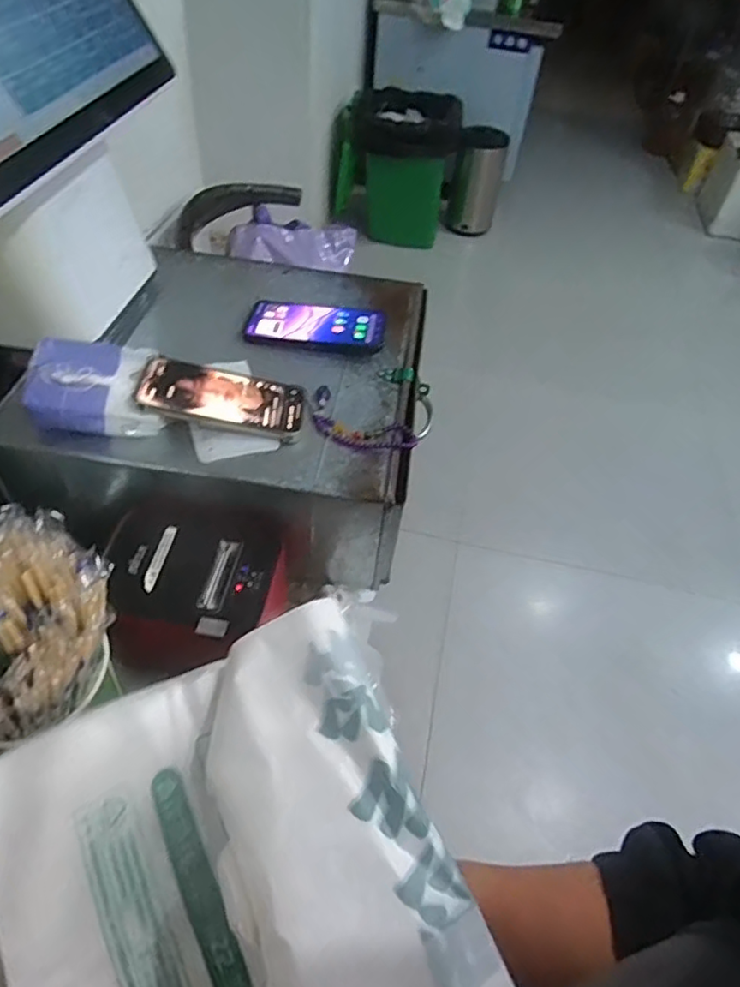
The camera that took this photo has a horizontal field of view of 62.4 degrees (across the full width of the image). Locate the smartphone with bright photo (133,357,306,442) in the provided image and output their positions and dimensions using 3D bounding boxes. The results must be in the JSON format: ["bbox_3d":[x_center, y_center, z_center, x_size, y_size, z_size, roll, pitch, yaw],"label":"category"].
[{"bbox_3d":[-0.142,-0.096,0.605,0.157,0.009,0.082,15,46,-8],"label":"smartphone with bright photo"}]

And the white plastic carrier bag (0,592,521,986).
[{"bbox_3d":[-0.065,0.208,0.325,0.225,0.074,0.245,-24,66,-9],"label":"white plastic carrier bag"}]

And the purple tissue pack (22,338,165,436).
[{"bbox_3d":[-0.263,-0.106,0.594,0.115,0.042,0.107,-4,49,-9],"label":"purple tissue pack"}]

